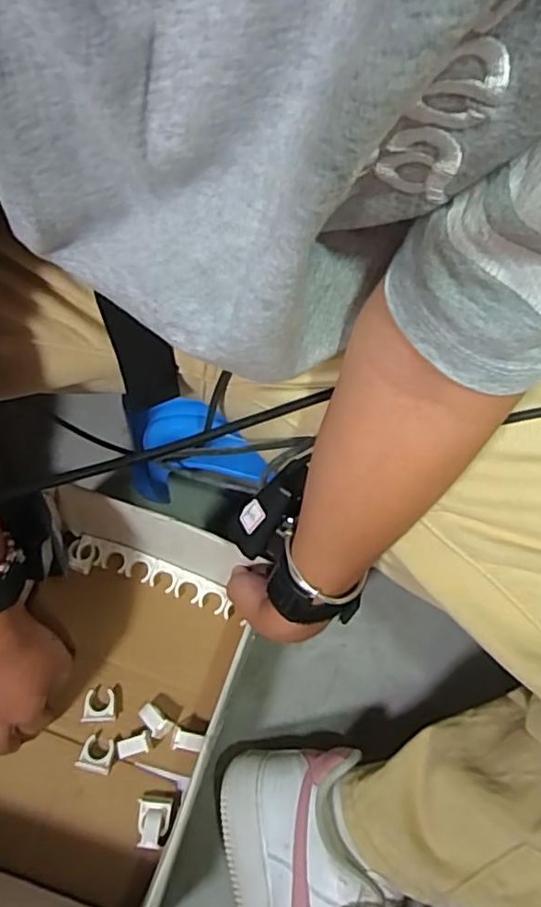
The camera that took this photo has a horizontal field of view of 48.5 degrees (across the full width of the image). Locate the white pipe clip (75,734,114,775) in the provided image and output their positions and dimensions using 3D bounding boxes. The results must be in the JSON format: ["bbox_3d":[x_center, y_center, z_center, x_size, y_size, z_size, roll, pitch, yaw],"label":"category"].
[{"bbox_3d":[-0.152,0.263,0.526,0.030,0.015,0.027,12,68,4],"label":"white pipe clip"}]

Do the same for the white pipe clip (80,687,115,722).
[{"bbox_3d":[-0.155,0.226,0.540,0.029,0.011,0.027,-3,68,-2],"label":"white pipe clip"}]

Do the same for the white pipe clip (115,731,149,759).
[{"bbox_3d":[-0.119,0.255,0.526,0.029,0.025,0.016,-13,68,-6],"label":"white pipe clip"}]

